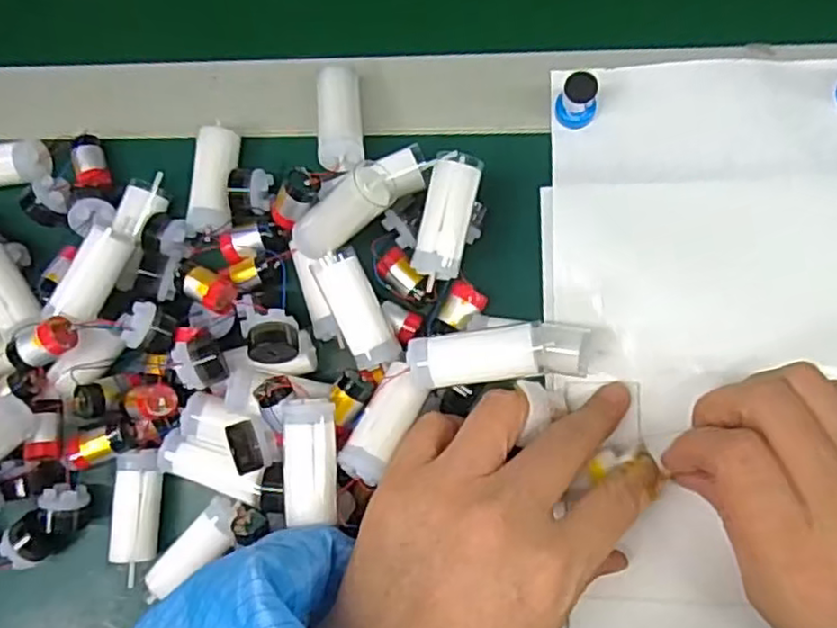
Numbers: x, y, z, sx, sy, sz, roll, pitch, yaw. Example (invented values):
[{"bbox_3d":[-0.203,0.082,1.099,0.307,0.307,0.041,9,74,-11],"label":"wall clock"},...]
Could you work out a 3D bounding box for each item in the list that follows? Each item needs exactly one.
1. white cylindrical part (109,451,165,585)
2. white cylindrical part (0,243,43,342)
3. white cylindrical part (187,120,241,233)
[{"bbox_3d":[-0.127,0.091,0.310,0.017,0.023,0.057,2,84,7],"label":"white cylindrical part"},{"bbox_3d":[-0.189,-0.014,0.307,0.018,0.013,0.056,-37,81,0],"label":"white cylindrical part"},{"bbox_3d":[-0.098,-0.065,0.333,0.019,0.018,0.052,2,84,7],"label":"white cylindrical part"}]

